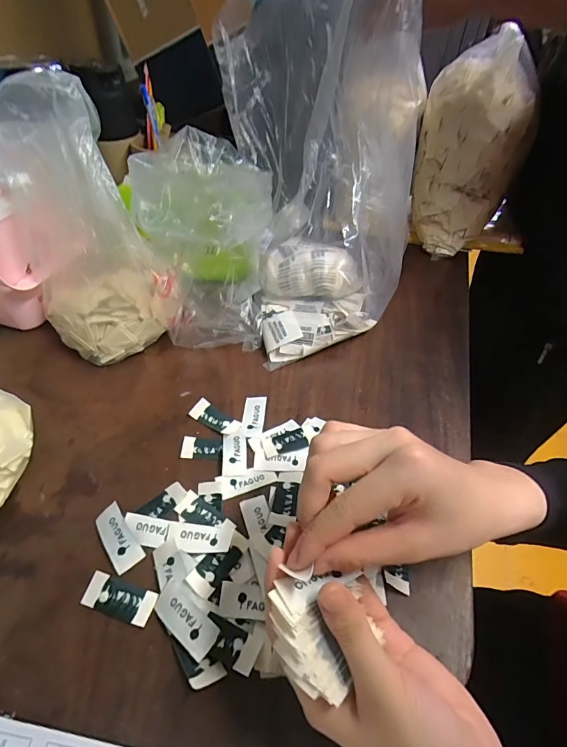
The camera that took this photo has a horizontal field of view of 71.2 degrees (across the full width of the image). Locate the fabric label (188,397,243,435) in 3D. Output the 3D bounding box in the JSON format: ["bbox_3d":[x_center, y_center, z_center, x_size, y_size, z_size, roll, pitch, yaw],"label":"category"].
[{"bbox_3d":[-0.061,0.040,0.359,0.048,0.005,0.019,27,61,18],"label":"fabric label"}]

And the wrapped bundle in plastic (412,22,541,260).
[{"bbox_3d":[0.246,-0.292,0.542,0.090,0.247,0.117,-14,49,-17],"label":"wrapped bundle in plastic"}]

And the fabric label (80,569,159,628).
[{"bbox_3d":[-0.107,0.147,0.258,0.045,0.004,0.020,15,49,8],"label":"fabric label"}]

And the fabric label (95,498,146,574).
[{"bbox_3d":[-0.118,0.115,0.282,0.020,0.008,0.045,-29,51,-29],"label":"fabric label"}]

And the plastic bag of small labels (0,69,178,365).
[{"bbox_3d":[-0.187,-0.135,0.371,0.114,0.226,0.143,-20,47,-22],"label":"plastic bag of small labels"}]

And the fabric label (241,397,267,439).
[{"bbox_3d":[-0.027,0.039,0.364,0.020,0.005,0.046,4,43,2],"label":"fabric label"}]

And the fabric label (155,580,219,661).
[{"bbox_3d":[-0.062,0.153,0.248,0.046,0.006,0.020,30,50,27],"label":"fabric label"}]

